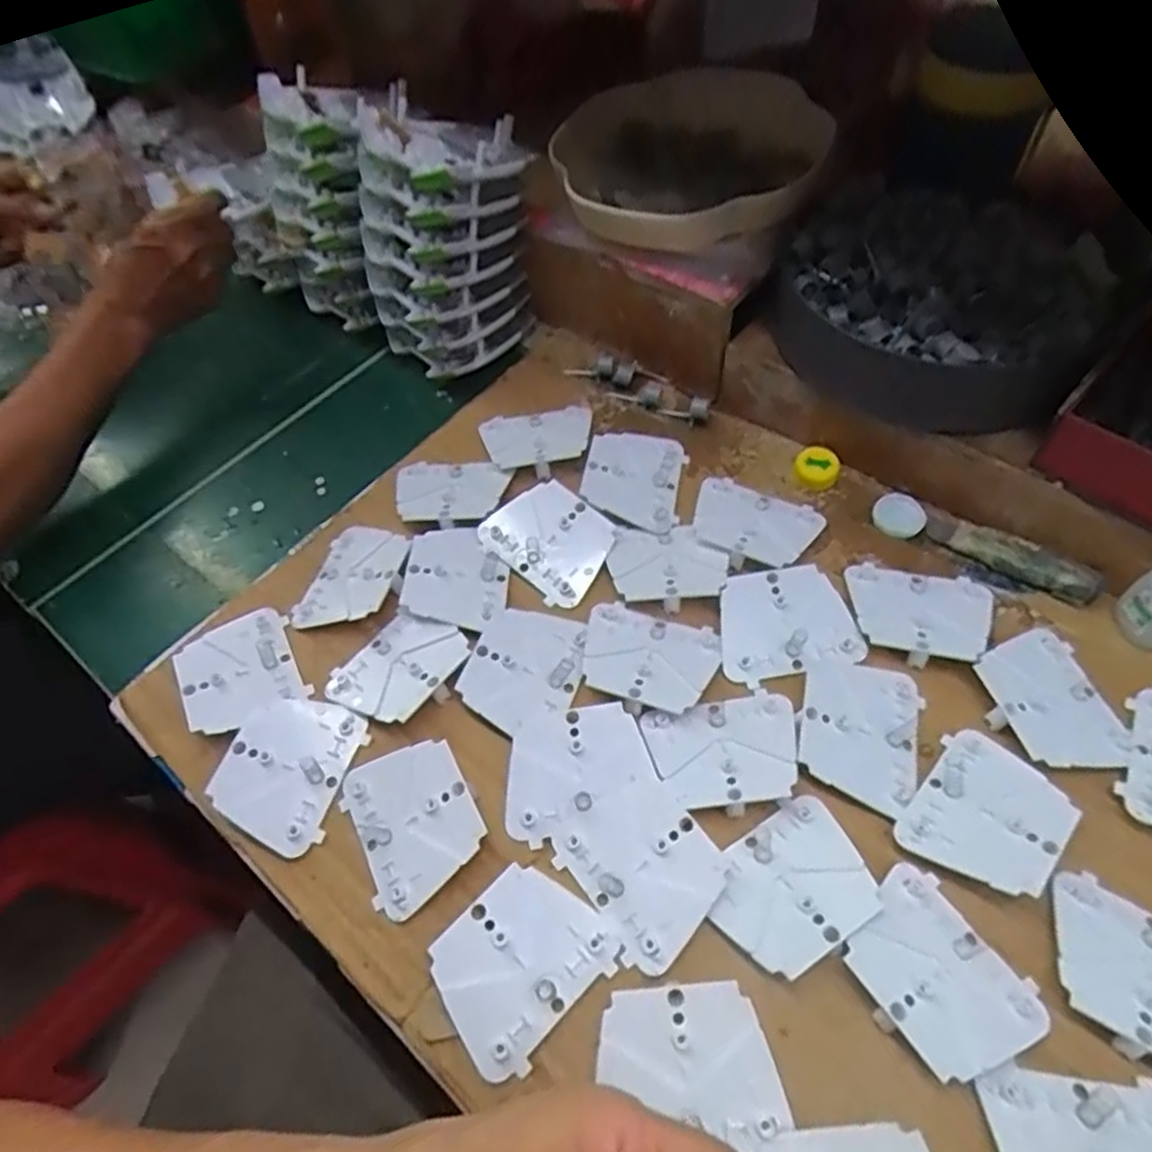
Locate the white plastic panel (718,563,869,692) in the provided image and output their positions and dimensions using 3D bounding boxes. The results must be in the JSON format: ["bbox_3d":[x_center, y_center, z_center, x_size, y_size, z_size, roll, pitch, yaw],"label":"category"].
[{"bbox_3d":[0.124,0.026,0.446,0.079,0.006,0.067,-12,57,-4],"label":"white plastic panel"}]

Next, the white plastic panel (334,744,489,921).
[{"bbox_3d":[-0.087,0.130,0.396,0.066,0.005,0.080,-32,61,1],"label":"white plastic panel"}]

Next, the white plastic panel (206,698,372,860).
[{"bbox_3d":[-0.162,0.106,0.416,0.065,0.011,0.080,14,59,13],"label":"white plastic panel"}]

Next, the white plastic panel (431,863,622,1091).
[{"bbox_3d":[-0.028,0.181,0.352,0.080,0.010,0.065,-40,63,-20],"label":"white plastic panel"}]

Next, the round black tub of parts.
[{"bbox_3d":[0.245,-0.188,0.504,0.193,0.050,0.179,-2,57,3],"label":"round black tub of parts"}]

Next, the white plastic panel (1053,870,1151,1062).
[{"bbox_3d":[0.257,0.178,0.331,0.081,0.011,0.064,26,62,20],"label":"white plastic panel"}]

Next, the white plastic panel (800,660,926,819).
[{"bbox_3d":[0.157,0.084,0.409,0.065,0.006,0.081,17,55,4],"label":"white plastic panel"}]

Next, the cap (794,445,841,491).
[{"bbox_3d":[0.171,-0.078,0.526,0.030,0.013,0.033,-2,57,3],"label":"cap"}]

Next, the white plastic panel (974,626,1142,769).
[{"bbox_3d":[0.259,0.067,0.407,0.065,0.010,0.080,-13,57,-4],"label":"white plastic panel"}]

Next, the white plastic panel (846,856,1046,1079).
[{"bbox_3d":[0.165,0.180,0.338,0.064,0.008,0.079,-31,60,-15],"label":"white plastic panel"}]

